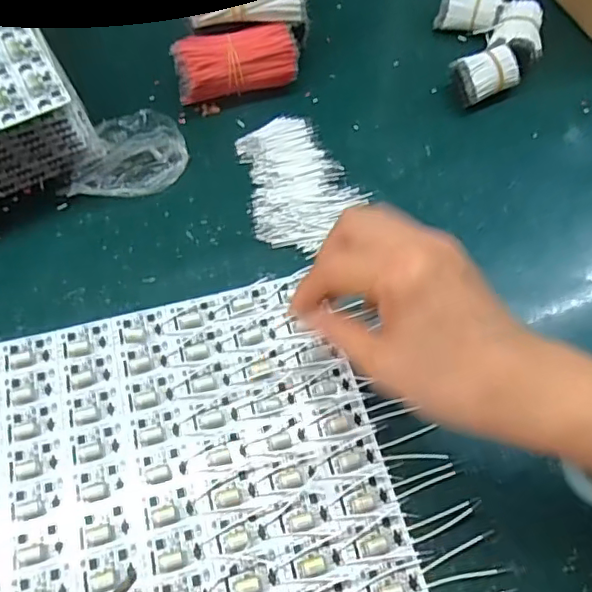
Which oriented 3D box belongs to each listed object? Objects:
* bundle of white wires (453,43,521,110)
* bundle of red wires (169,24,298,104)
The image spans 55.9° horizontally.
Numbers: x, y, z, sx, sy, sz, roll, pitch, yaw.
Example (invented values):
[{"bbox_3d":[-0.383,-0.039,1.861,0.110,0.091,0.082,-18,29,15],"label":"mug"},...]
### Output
[{"bbox_3d":[0.151,-0.175,0.450,0.053,0.032,0.032,-23,65,-13],"label":"bundle of white wires"},{"bbox_3d":[-0.046,-0.179,0.438,0.092,0.043,0.038,-18,64,-11],"label":"bundle of red wires"}]

